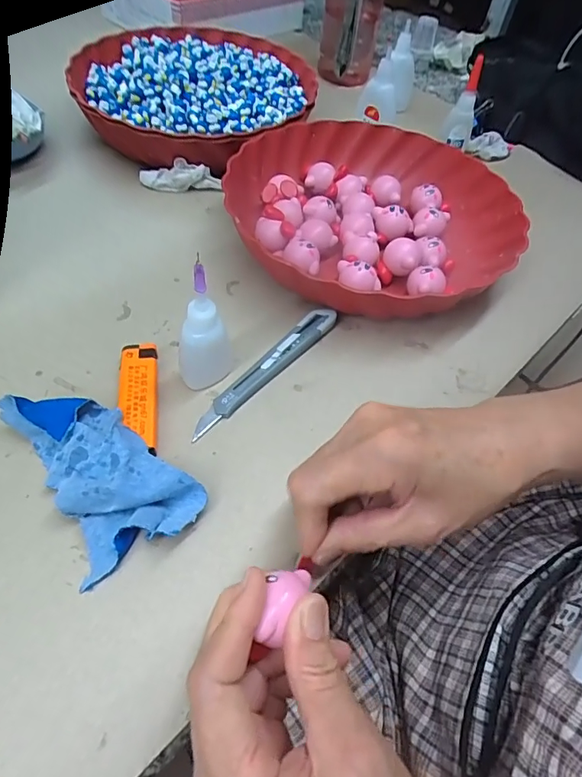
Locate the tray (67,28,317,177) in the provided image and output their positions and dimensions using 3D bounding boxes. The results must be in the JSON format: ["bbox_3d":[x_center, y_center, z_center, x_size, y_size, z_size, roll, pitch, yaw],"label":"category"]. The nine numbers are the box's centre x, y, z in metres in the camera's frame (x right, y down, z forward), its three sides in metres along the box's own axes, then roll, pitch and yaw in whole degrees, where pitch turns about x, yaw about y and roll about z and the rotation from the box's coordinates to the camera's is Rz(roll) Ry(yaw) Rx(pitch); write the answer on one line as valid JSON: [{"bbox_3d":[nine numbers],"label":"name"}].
[{"bbox_3d":[-0.099,-0.309,0.487,0.237,0.062,0.246,-26,60,-23],"label":"tray"}]

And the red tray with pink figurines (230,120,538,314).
[{"bbox_3d":[0.069,-0.150,0.397,0.237,0.049,0.232,-24,59,-21],"label":"red tray with pink figurines"}]

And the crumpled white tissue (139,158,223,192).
[{"bbox_3d":[-0.103,-0.197,0.428,0.074,0.028,0.013,0,54,-6],"label":"crumpled white tissue"}]

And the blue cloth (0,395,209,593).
[{"bbox_3d":[-0.103,0.040,0.254,0.069,0.024,0.110,-27,60,-23],"label":"blue cloth"}]

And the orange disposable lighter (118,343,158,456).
[{"bbox_3d":[-0.095,0.007,0.287,0.023,0.013,0.081,-5,54,-9],"label":"orange disposable lighter"}]

